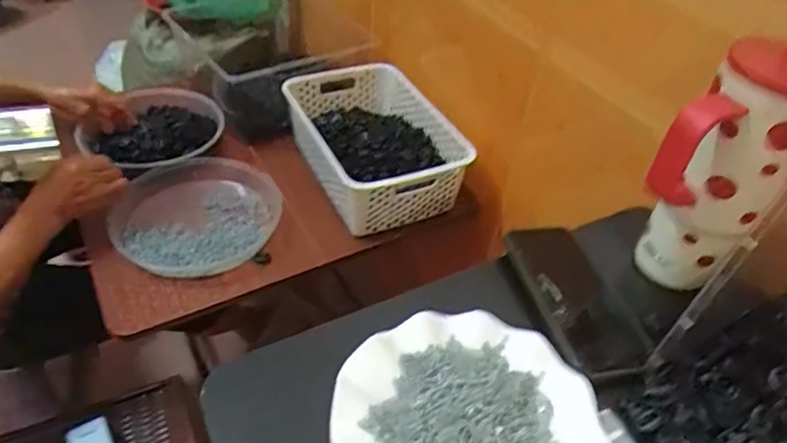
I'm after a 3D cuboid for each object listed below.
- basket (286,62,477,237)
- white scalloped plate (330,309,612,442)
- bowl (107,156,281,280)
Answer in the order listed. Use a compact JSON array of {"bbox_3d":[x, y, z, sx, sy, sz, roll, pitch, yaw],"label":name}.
[{"bbox_3d":[-0.034,-0.124,0.927,0.226,0.111,0.321,-10,45,-16],"label":"basket"},{"bbox_3d":[0.052,0.145,0.398,0.180,0.022,0.173,3,43,-3],"label":"white scalloped plate"},{"bbox_3d":[-0.290,-0.007,0.835,0.225,0.047,0.215,0,43,-5],"label":"bowl"}]

